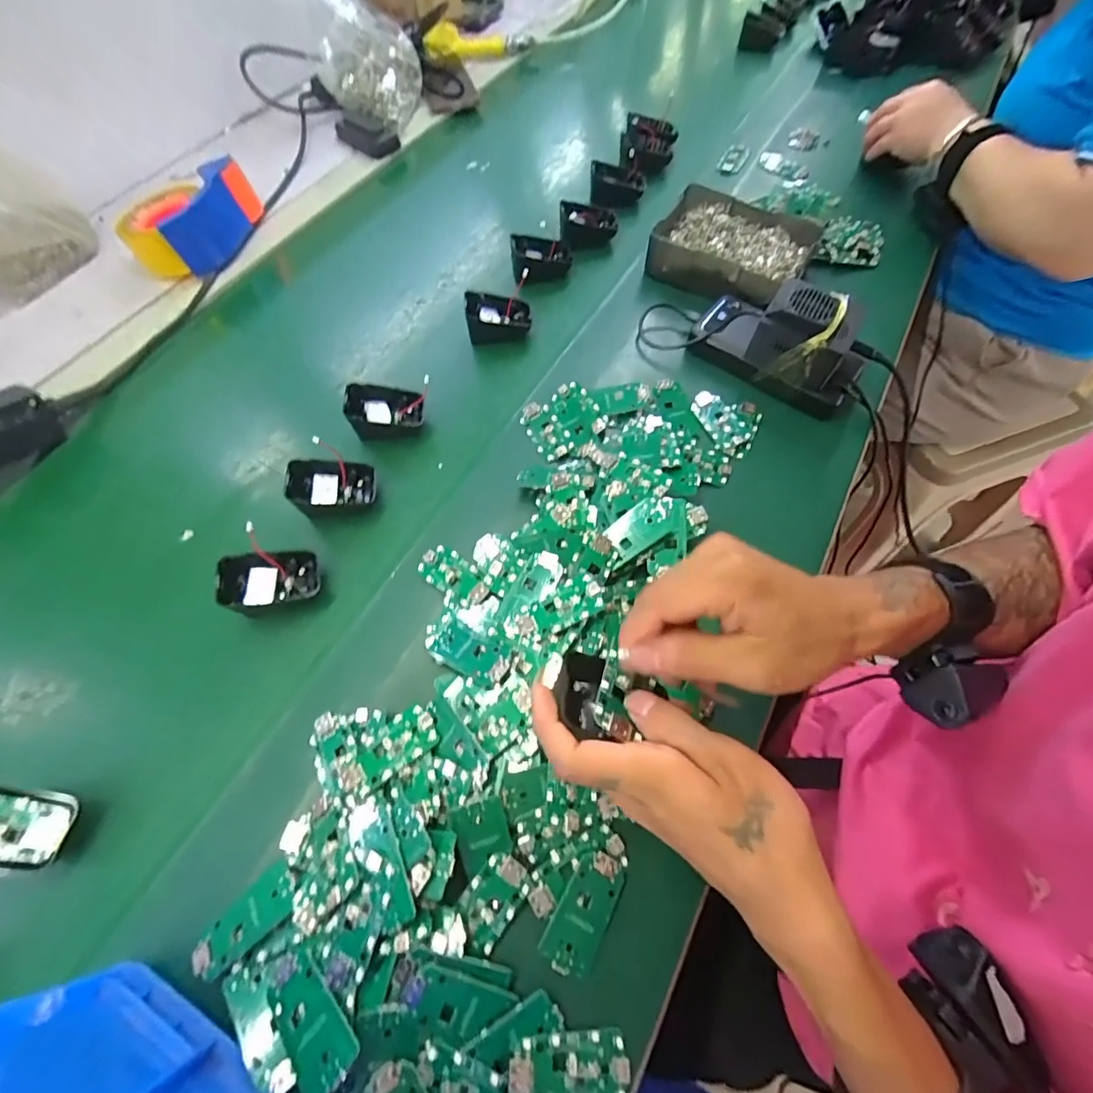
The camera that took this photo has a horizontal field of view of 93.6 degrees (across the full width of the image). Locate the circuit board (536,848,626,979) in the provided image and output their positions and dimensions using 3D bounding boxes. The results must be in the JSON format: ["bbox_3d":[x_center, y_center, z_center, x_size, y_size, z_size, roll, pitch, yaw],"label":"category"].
[{"bbox_3d":[0.023,0.217,0.304,0.030,0.005,0.063,27,66,16],"label":"circuit board"}]

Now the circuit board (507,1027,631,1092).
[{"bbox_3d":[0.013,0.280,0.274,0.064,0.004,0.031,6,64,-8],"label":"circuit board"}]

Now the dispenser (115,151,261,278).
[{"bbox_3d":[-0.416,-0.384,0.607,0.081,0.070,0.148,25,65,15],"label":"dispenser"}]

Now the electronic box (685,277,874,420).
[{"bbox_3d":[0.216,-0.200,0.471,0.152,0.076,0.074,31,67,18],"label":"electronic box"}]

